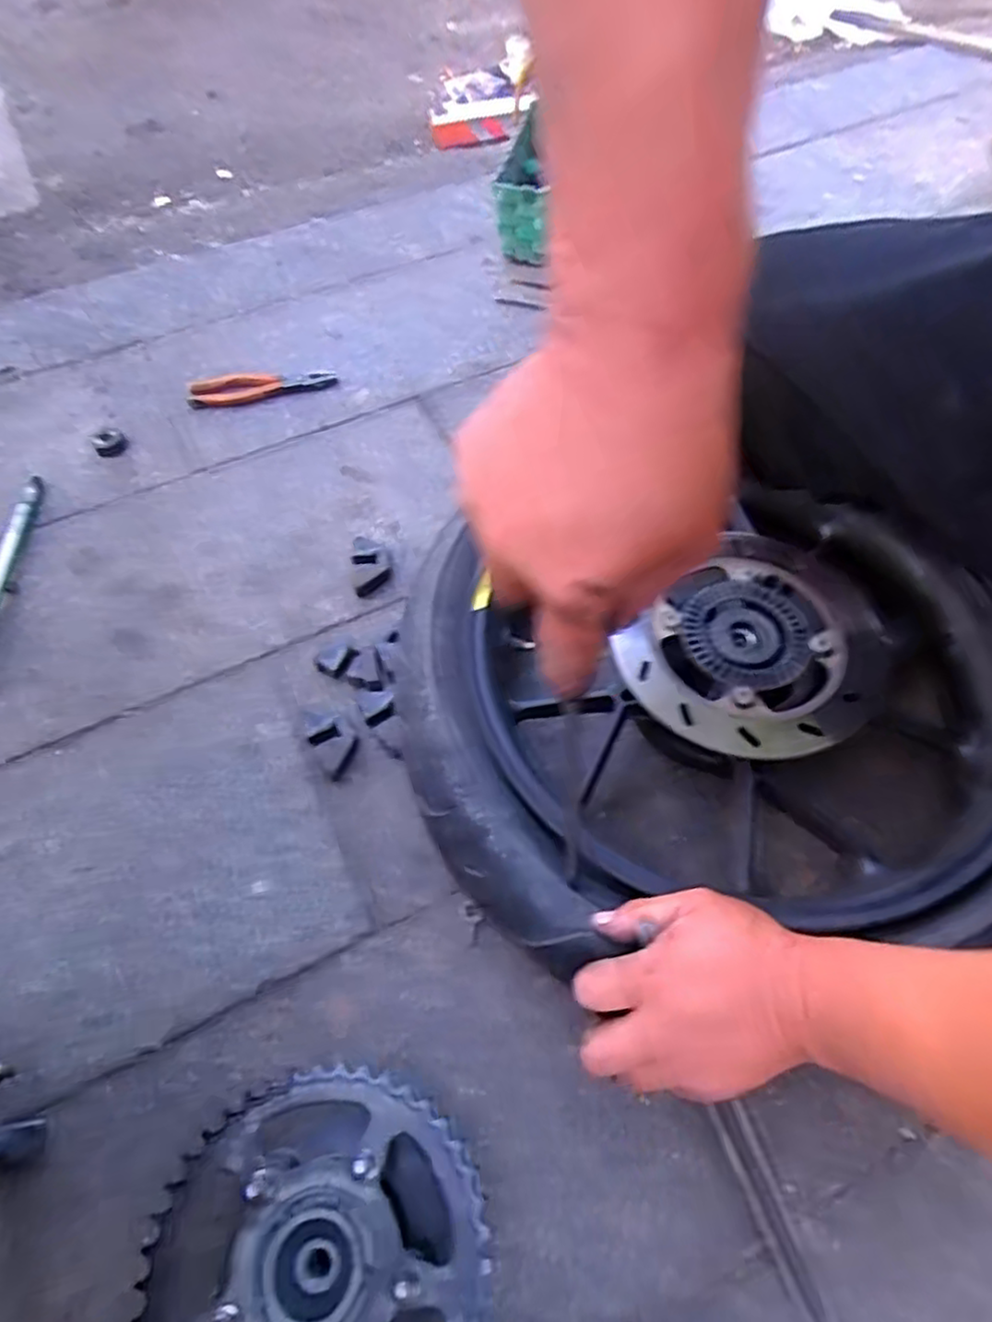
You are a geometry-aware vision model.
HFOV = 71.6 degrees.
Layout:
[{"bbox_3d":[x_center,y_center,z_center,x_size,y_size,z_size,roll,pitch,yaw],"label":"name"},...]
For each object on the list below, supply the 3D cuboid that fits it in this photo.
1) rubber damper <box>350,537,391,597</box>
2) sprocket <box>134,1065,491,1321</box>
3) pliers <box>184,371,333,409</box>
[{"bbox_3d":[-0.138,-0.107,0.758,0.041,0.018,0.071,-10,59,-6],"label":"rubber damper"},{"bbox_3d":[-0.107,0.377,0.436,0.200,0.077,0.195,-15,59,-9],"label":"sprocket"},{"bbox_3d":[-0.318,-0.377,0.936,0.190,0.013,0.059,-13,59,-8],"label":"pliers"}]

